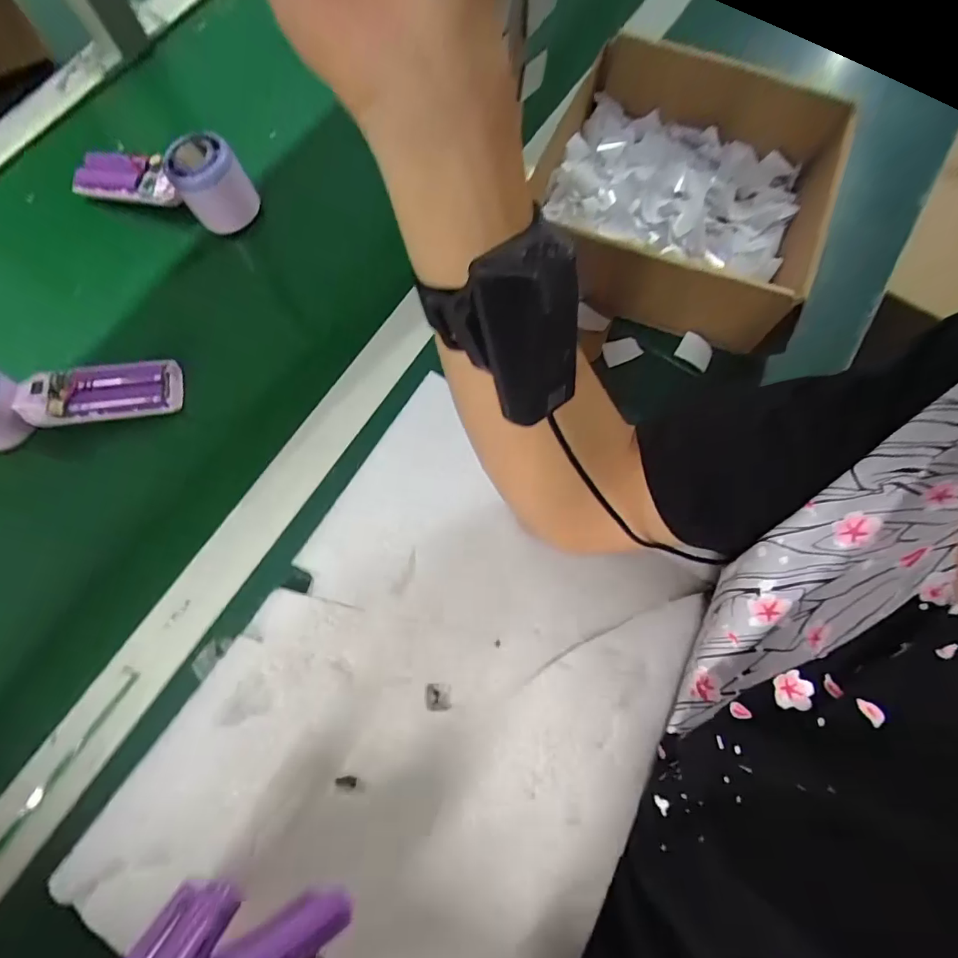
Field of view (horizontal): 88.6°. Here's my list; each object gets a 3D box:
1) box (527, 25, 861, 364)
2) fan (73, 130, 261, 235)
[{"bbox_3d":[0.170,-0.245,0.411,0.212,0.075,0.247,21,74,4],"label":"box"},{"bbox_3d":[-0.275,-0.267,0.425,0.165,0.062,0.051,16,74,3],"label":"fan"}]

